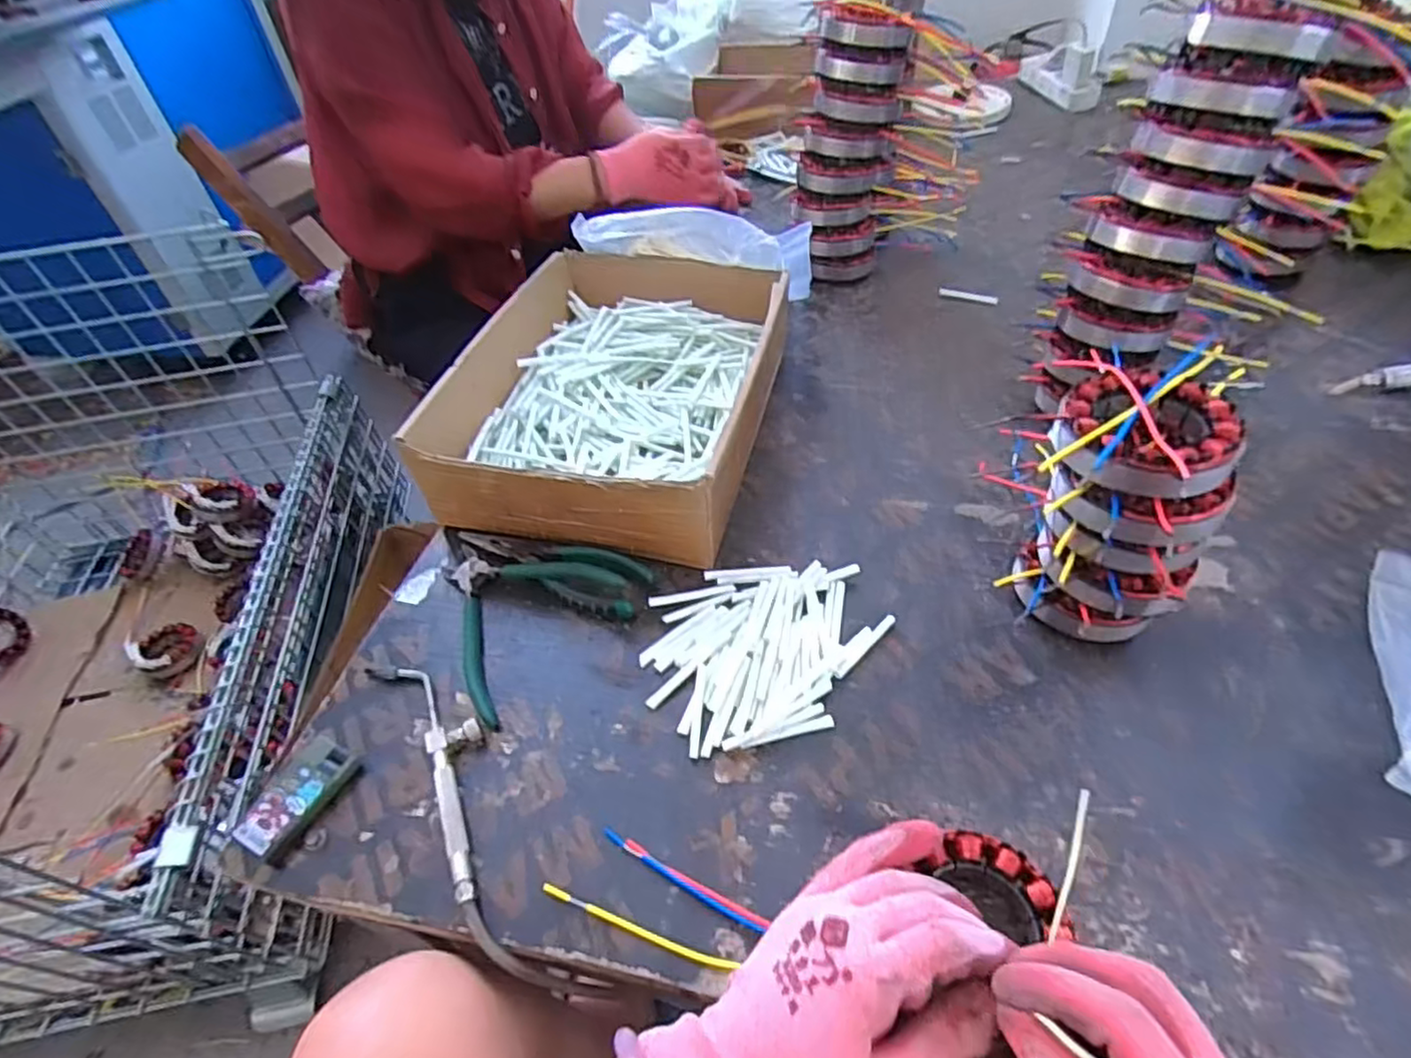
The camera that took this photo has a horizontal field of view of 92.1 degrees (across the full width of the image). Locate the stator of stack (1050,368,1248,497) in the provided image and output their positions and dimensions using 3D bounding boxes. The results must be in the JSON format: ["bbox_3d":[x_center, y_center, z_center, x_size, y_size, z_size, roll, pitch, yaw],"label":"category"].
[{"bbox_3d":[0.238,-0.055,0.372,0.086,0.029,0.085,9,48,13],"label":"stator of stack"}]

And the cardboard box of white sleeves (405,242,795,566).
[{"bbox_3d":[-0.066,-0.131,0.609,0.239,0.093,0.352,9,49,13],"label":"cardboard box of white sleeves"}]

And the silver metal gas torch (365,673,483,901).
[{"bbox_3d":[-0.160,0.138,0.418,0.045,0.011,0.173,-28,51,-20],"label":"silver metal gas torch"}]

